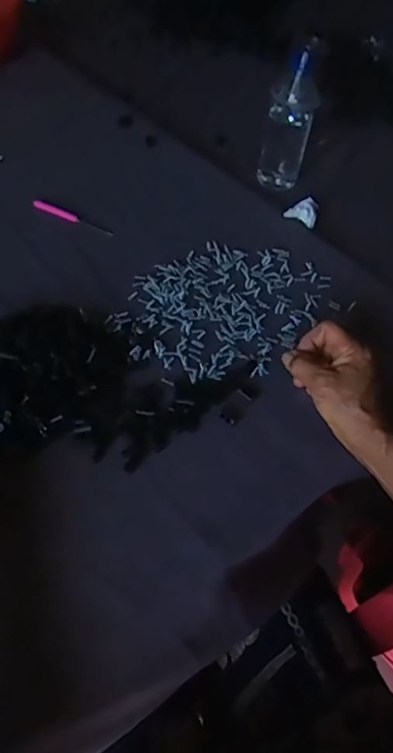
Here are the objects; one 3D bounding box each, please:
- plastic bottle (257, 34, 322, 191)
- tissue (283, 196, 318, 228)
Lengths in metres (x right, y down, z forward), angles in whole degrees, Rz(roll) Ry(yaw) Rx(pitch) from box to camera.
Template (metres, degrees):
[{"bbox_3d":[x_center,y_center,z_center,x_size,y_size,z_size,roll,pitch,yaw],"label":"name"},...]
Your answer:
[{"bbox_3d":[0.123,-0.337,0.728,0.060,0.184,0.047,11,51,3],"label":"plastic bottle"},{"bbox_3d":[0.139,-0.216,0.709,0.039,0.019,0.041,24,53,13],"label":"tissue"}]

